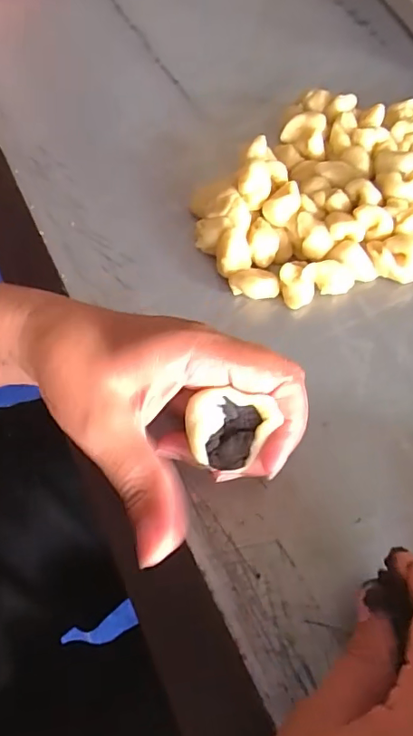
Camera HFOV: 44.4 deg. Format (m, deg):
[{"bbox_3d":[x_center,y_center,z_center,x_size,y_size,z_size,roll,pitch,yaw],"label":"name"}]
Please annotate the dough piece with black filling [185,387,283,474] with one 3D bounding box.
[{"bbox_3d":[0.012,0.027,0.236,0.036,0.018,0.033,4,98,9],"label":"dough piece with black filling"}]

